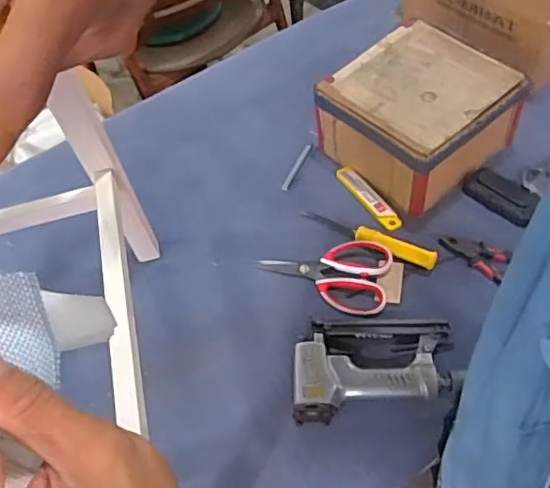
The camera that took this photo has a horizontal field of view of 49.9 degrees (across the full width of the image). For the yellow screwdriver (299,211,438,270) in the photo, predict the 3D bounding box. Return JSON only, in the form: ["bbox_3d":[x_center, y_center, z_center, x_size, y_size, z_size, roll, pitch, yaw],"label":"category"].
[{"bbox_3d":[0.131,-0.013,0.840,0.202,0.034,0.028,25,61,22],"label":"yellow screwdriver"}]

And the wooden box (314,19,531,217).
[{"bbox_3d":[0.209,-0.192,0.892,0.221,0.127,0.213,-36,58,-19],"label":"wooden box"}]

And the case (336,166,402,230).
[{"bbox_3d":[0.138,-0.070,0.883,0.026,0.011,0.135,-28,56,-14],"label":"case"}]

